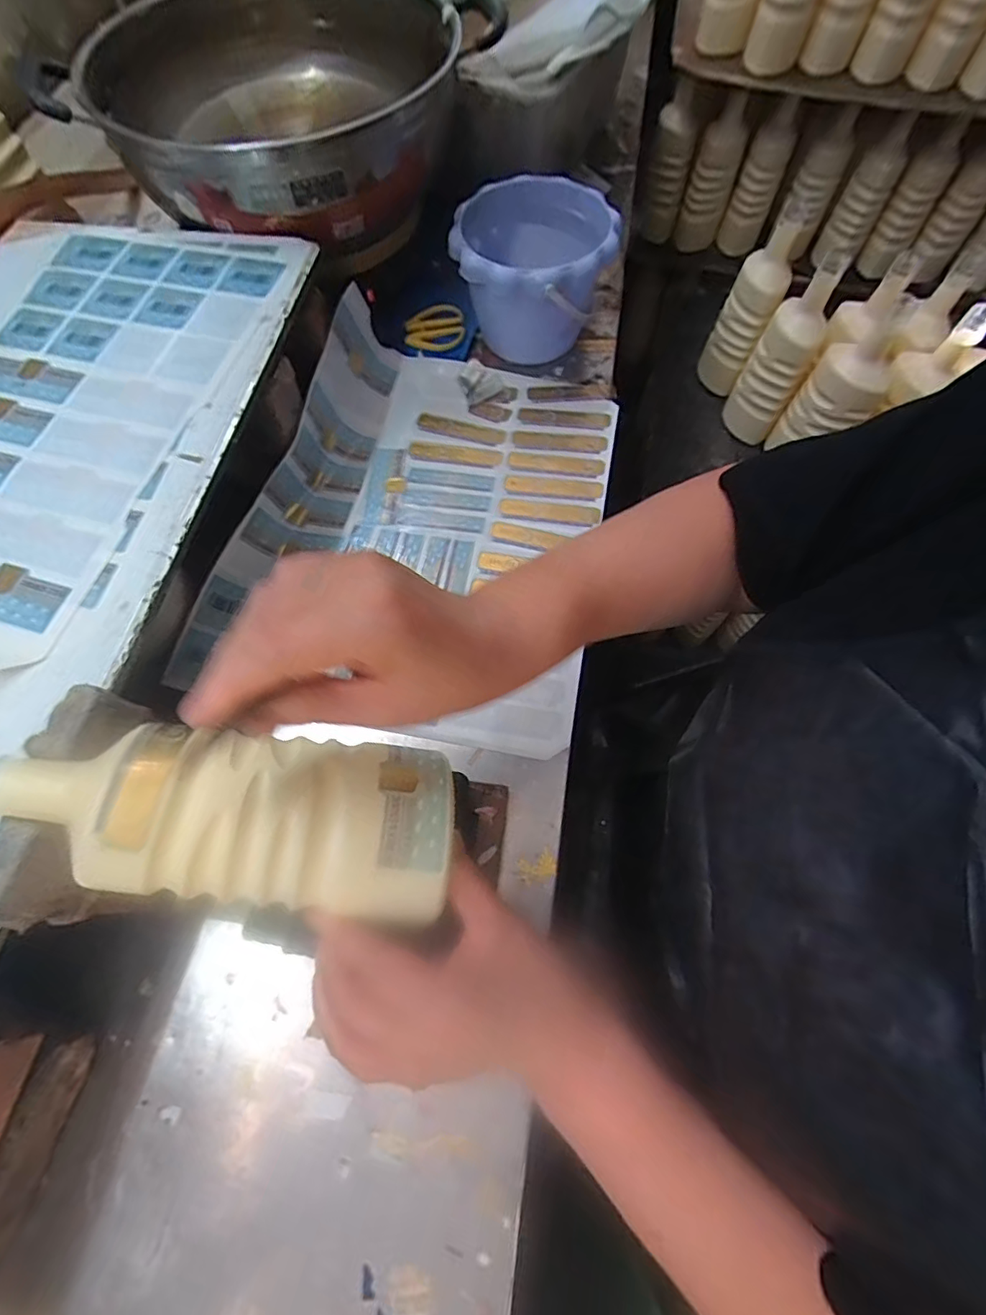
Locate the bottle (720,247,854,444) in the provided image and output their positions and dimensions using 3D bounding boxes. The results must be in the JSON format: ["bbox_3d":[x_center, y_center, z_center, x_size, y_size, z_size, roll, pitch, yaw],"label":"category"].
[{"bbox_3d":[0.416,-0.432,0.807,0.086,0.256,0.089,28,68,10],"label":"bottle"}]

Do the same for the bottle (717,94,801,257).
[{"bbox_3d":[0.525,-0.944,1.100,0.082,0.259,0.073,22,70,10],"label":"bottle"}]

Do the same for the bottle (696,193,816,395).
[{"bbox_3d":[0.393,-0.537,0.865,0.081,0.263,0.089,23,68,8],"label":"bottle"}]

